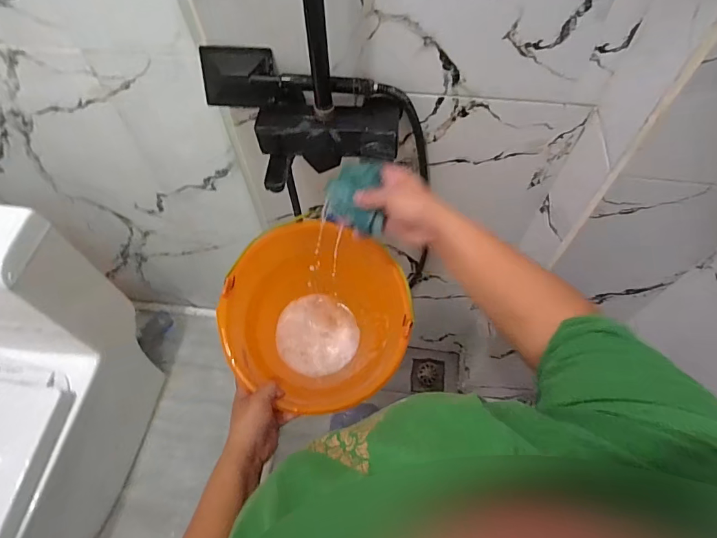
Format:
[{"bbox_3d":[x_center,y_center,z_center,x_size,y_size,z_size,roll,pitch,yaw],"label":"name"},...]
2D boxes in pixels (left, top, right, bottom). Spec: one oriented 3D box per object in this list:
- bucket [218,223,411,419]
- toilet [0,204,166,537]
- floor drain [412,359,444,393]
[{"bbox_3d":[-0.053,0.088,0.636,0.247,0.194,0.215,-26,63,-13],"label":"bucket"},{"bbox_3d":[-0.833,0.316,0.980,0.367,0.717,0.634,8,61,6],"label":"toilet"},{"bbox_3d":[0.231,0.356,1.437,0.106,0.017,0.108,1,89,8],"label":"floor drain"}]

